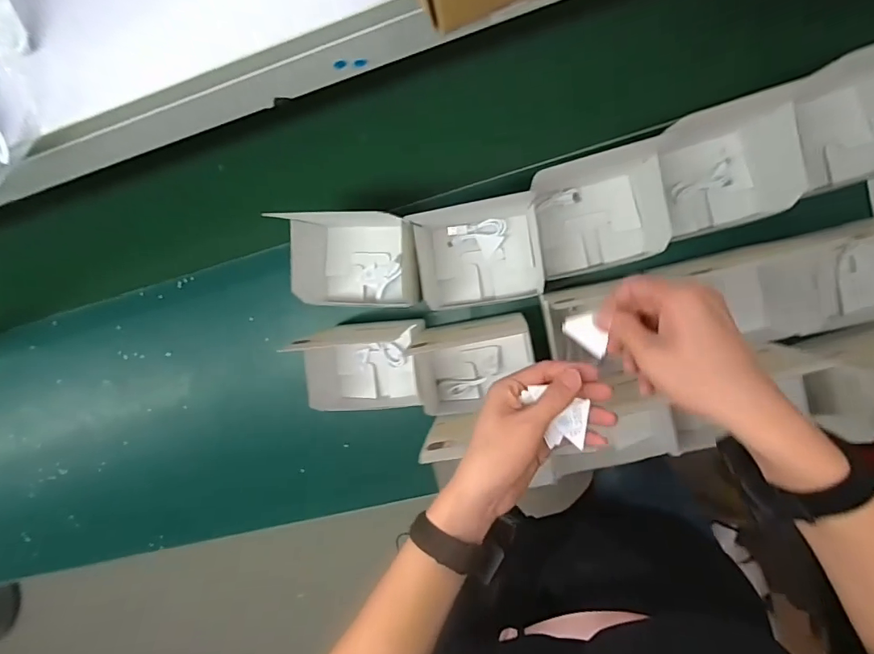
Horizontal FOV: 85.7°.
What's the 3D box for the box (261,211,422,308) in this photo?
[{"bbox_3d":[-0.095,-0.092,0.670,0.166,0.160,0.123,3,96,8],"label":"box"}]

